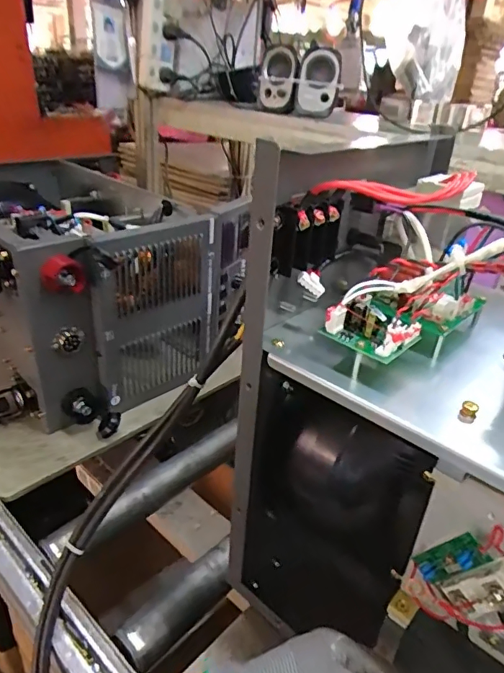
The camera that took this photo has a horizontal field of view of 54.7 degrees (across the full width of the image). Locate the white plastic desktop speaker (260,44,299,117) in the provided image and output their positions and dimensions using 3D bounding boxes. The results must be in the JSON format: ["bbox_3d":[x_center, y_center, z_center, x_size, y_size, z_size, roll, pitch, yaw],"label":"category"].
[{"bbox_3d":[0.051,-0.493,0.941,0.073,0.106,0.060,0,31,2],"label":"white plastic desktop speaker"}]

